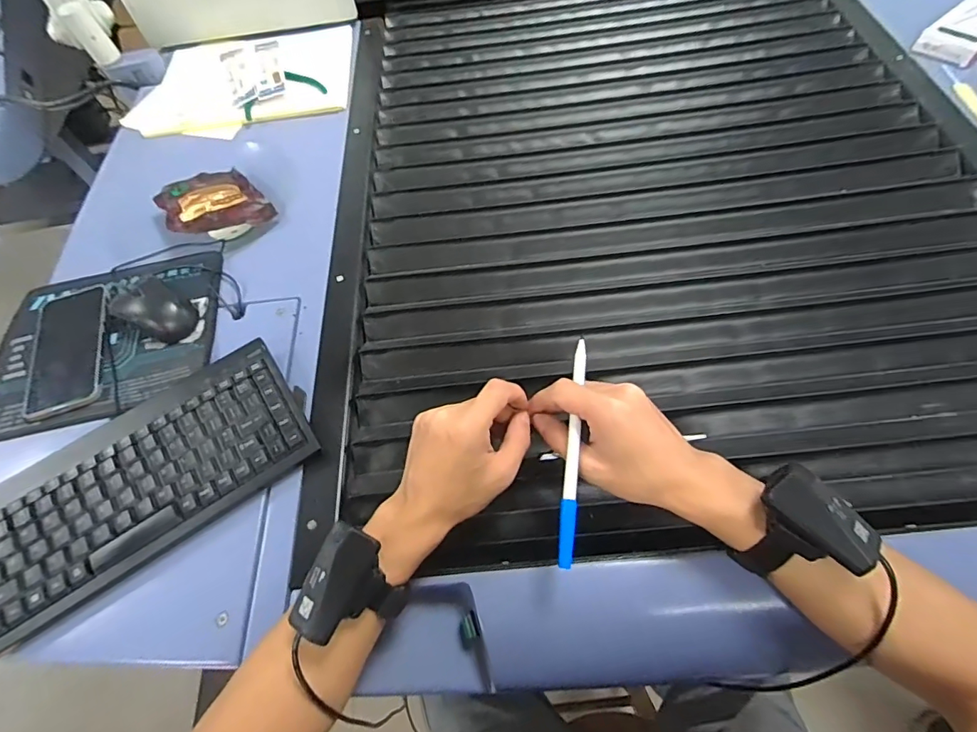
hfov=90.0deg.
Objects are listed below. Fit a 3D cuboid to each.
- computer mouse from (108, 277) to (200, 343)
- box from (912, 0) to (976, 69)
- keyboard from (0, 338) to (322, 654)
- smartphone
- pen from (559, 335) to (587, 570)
[{"bbox_3d":[-0.377,-0.066,0.549,0.105,0.035,0.057,27,66,17],"label":"computer mouse"},{"bbox_3d":[0.668,-0.468,0.671,0.169,0.034,0.077,-36,63,-14],"label":"box"},{"bbox_3d":[-0.312,0.102,0.448,0.287,0.027,0.144,-33,64,-14],"label":"keyboard"},{"bbox_3d":[-0.468,-0.023,0.547,0.085,0.016,0.166,-17,62,-6],"label":"smartphone"},{"bbox_3d":[0.064,0.060,0.367,0.011,0.007,0.171,6,73,7],"label":"pen"}]

